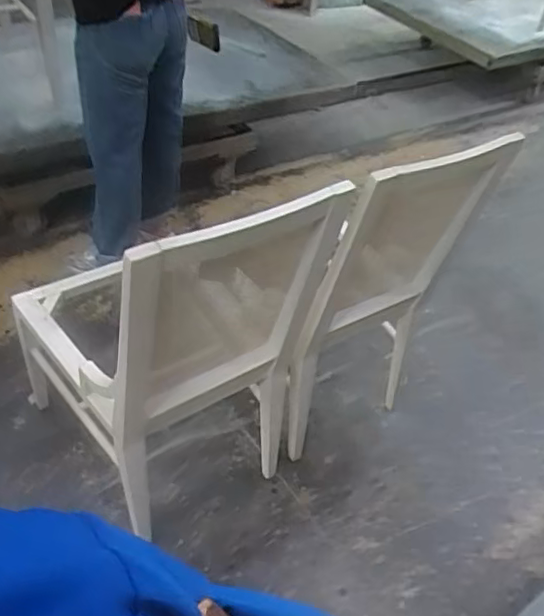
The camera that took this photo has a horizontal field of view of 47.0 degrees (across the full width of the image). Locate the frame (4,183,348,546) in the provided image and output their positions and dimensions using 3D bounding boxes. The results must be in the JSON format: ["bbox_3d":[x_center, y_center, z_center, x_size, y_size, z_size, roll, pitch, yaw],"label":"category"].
[{"bbox_3d":[-0.231,0.020,1.402,0.522,0.886,0.566,-21,51,-29],"label":"frame"}]

